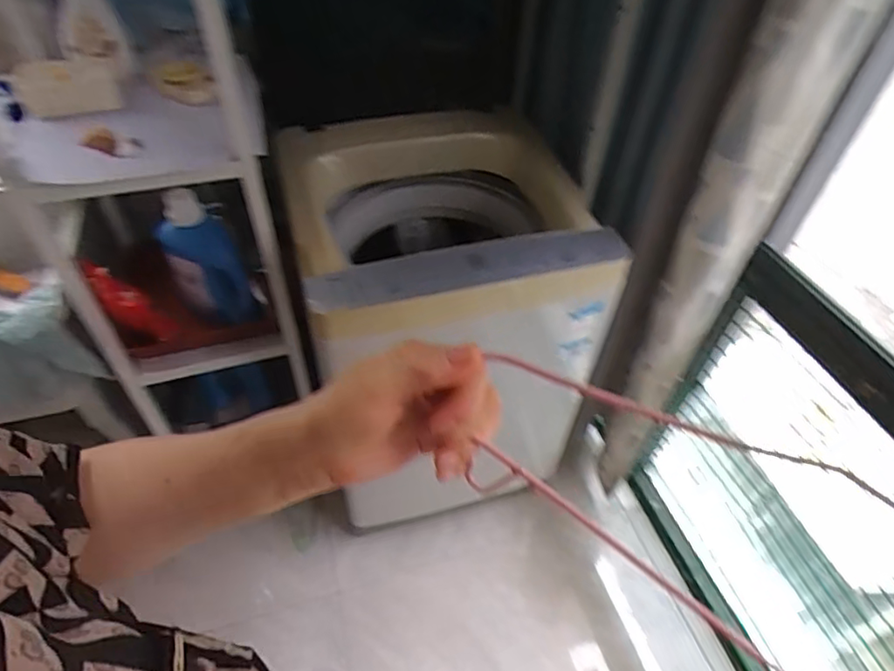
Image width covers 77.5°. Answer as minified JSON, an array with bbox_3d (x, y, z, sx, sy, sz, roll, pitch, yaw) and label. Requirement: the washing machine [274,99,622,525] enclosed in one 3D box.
[{"bbox_3d":[-0.010,-0.022,1.257,0.583,0.750,0.505,-9,49,-11],"label":"washing machine"}]

